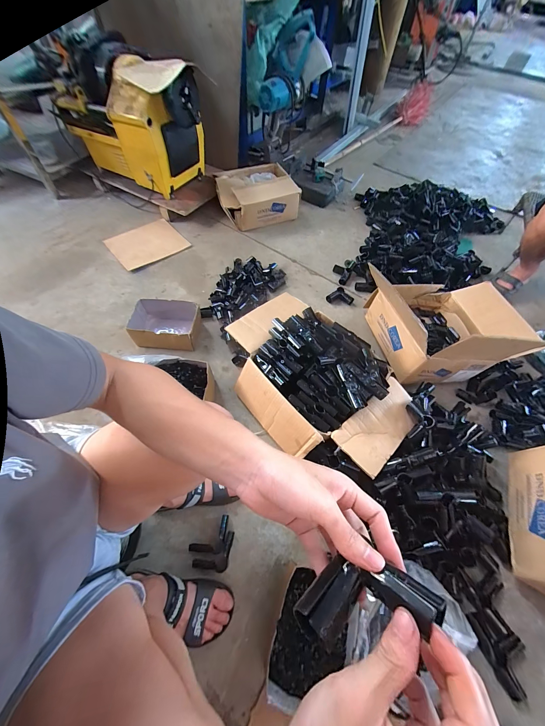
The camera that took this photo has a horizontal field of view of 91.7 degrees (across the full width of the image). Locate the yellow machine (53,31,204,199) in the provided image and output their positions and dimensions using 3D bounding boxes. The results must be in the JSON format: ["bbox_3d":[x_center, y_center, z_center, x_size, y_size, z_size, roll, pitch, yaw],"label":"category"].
[{"bbox_3d":[-0.597,-1.123,1.211,0.570,0.390,0.332,26,61,12],"label":"yellow machine"}]

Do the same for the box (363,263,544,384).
[{"bbox_3d":[0.574,-0.134,0.873,0.467,0.243,0.357,-2,59,-5],"label":"box"}]

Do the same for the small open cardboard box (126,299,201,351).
[{"bbox_3d":[-0.360,-0.129,0.902,0.208,0.091,0.148,2,59,-2],"label":"small open cardboard box"}]

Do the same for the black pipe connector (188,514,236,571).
[{"bbox_3d":[-0.145,0.429,0.636,0.098,0.032,0.114,10,59,3],"label":"black pipe connector"}]

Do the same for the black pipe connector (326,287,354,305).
[{"bbox_3d":[0.271,-0.261,1.062,0.081,0.032,0.081,-32,66,-20],"label":"black pipe connector"}]

